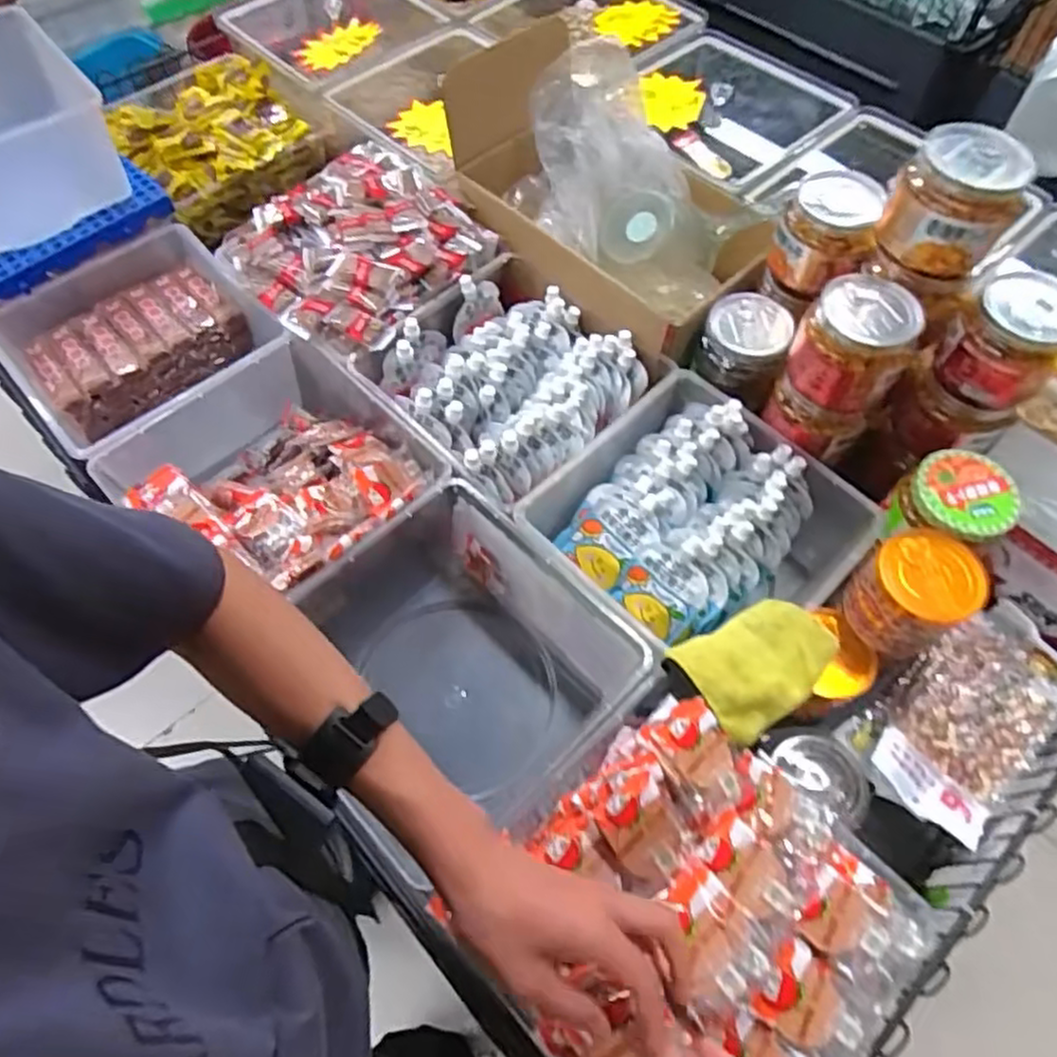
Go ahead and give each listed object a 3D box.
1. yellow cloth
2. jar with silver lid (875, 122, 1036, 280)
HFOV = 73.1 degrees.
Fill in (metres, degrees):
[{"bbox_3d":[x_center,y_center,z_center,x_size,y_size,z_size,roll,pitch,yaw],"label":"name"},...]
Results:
[{"bbox_3d":[0.213,0.126,0.660,0.138,0.034,0.102,-25,64,-13],"label":"yellow cloth"},{"bbox_3d":[0.403,-0.307,0.683,0.102,0.117,0.089,24,63,13],"label":"jar with silver lid"}]

